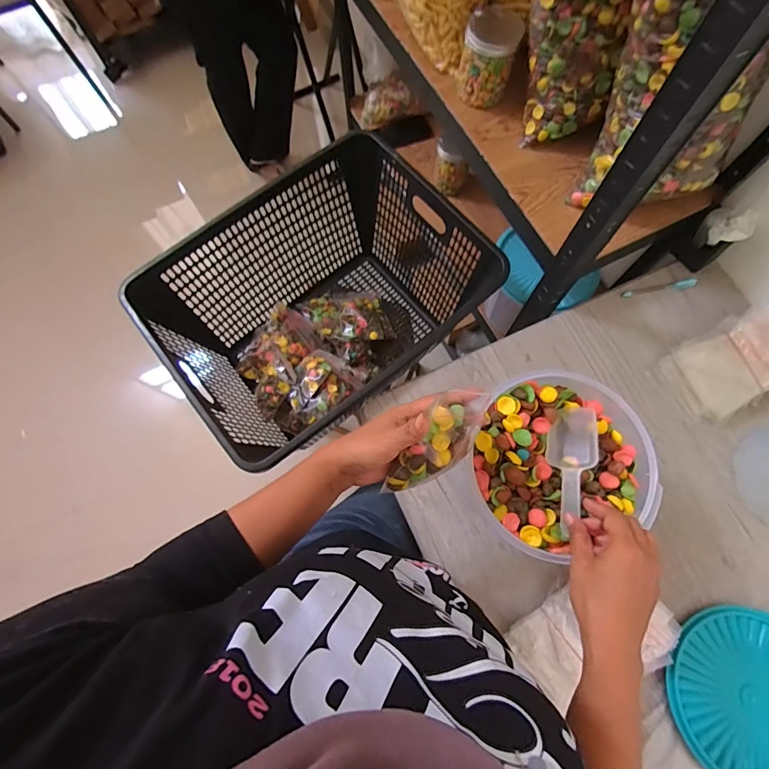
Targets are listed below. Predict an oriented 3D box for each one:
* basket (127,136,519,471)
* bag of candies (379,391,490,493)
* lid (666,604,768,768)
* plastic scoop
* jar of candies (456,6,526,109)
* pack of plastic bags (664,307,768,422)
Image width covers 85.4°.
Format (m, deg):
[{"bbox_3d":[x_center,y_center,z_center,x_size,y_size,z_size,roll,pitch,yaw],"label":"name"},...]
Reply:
[{"bbox_3d":[-0.103,-0.138,0.847,0.565,0.310,0.426,-40,76,-10],"label":"basket"},{"bbox_3d":[0.052,0.063,0.415,0.058,0.046,0.132,42,99,12],"label":"bag of candies"},{"bbox_3d":[0.473,0.407,0.541,0.200,0.031,0.205,0,73,1],"label":"lid"},{"bbox_3d":[0.212,0.091,0.481,0.050,0.042,0.147,18,57,7],"label":"plastic scoop"},{"bbox_3d":[0.172,-0.538,0.689,0.084,0.105,0.092,0,73,1],"label":"jar of candies"},{"bbox_3d":[0.549,-0.034,0.639,0.179,0.024,0.127,-33,78,17],"label":"pack of plastic bags"}]

